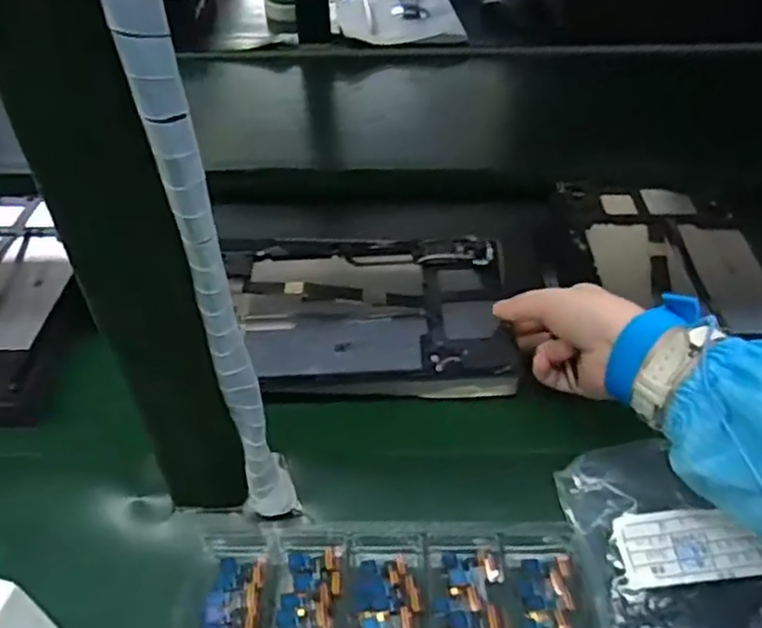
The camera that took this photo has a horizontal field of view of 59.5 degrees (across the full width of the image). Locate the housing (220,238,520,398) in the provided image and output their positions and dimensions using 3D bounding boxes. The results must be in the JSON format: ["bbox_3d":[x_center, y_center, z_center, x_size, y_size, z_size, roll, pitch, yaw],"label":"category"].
[{"bbox_3d":[-0.012,-0.006,0.496,0.209,0.021,0.155,1,45,-2],"label":"housing"}]

